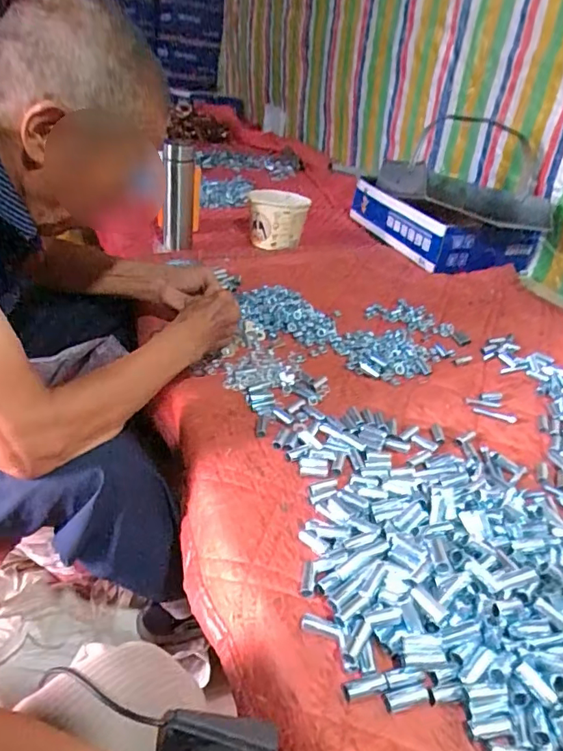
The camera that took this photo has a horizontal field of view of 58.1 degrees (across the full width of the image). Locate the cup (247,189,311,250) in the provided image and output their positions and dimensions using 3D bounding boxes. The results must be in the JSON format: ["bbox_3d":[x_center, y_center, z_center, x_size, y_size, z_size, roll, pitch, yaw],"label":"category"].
[{"bbox_3d":[-0.010,-0.376,1.211,0.143,0.108,0.120,6,34,-2],"label":"cup"}]

